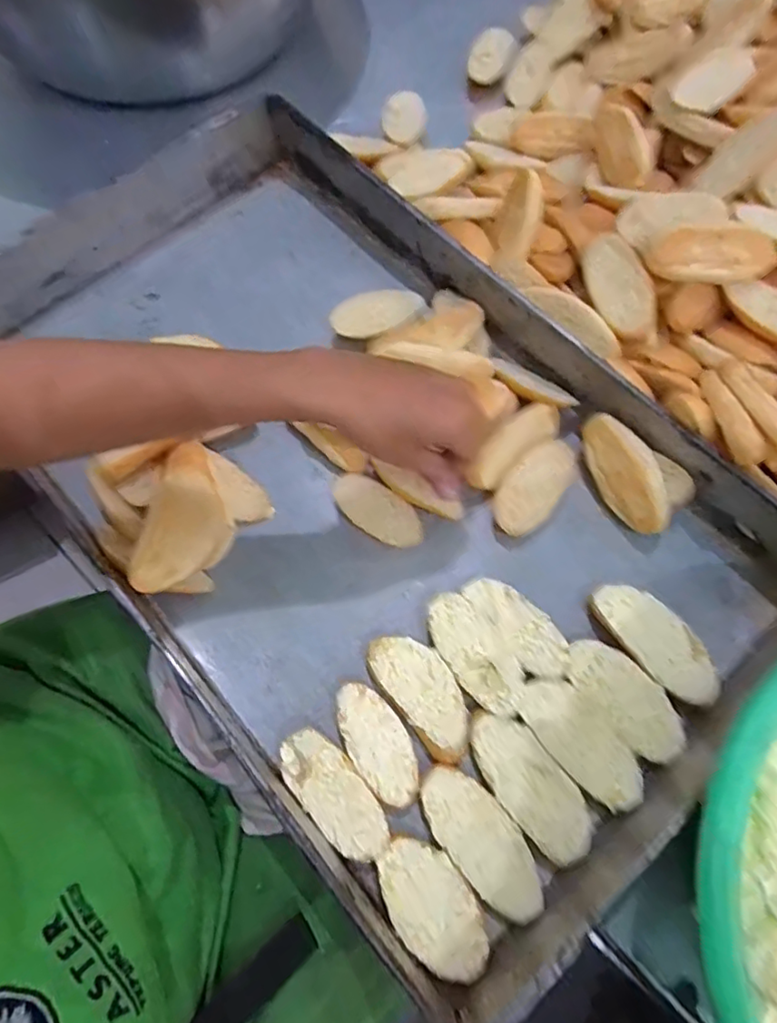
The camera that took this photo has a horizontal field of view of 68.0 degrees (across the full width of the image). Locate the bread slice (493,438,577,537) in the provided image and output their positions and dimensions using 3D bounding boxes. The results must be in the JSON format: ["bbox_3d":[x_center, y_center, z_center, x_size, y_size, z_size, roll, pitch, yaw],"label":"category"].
[{"bbox_3d":[0.113,-0.020,0.443,0.042,0.014,0.082,45,75,-5],"label":"bread slice"}]

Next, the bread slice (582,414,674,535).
[{"bbox_3d":[0.179,-0.029,0.435,0.045,0.015,0.094,-35,76,27],"label":"bread slice"}]

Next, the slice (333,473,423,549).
[{"bbox_3d":[-0.008,-0.001,0.436,0.074,0.008,0.037,37,74,12],"label":"slice"}]

